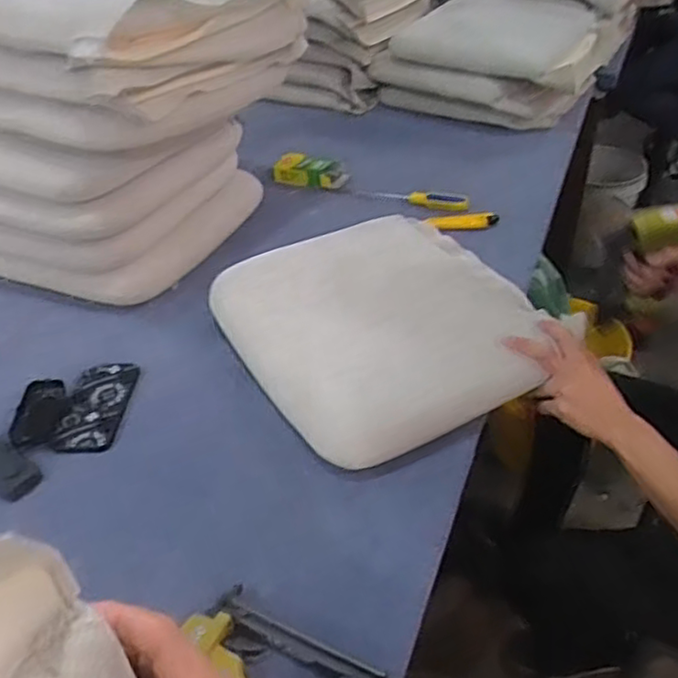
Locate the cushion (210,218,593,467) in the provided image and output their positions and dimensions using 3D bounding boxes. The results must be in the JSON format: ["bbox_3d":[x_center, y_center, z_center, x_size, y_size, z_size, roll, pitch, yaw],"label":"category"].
[{"bbox_3d":[0.089,-0.047,0.990,0.443,0.084,0.410,-25,43,-24],"label":"cushion"}]

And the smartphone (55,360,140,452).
[{"bbox_3d":[-0.326,0.092,0.938,0.080,0.012,0.163,-2,39,3],"label":"smartphone"}]

